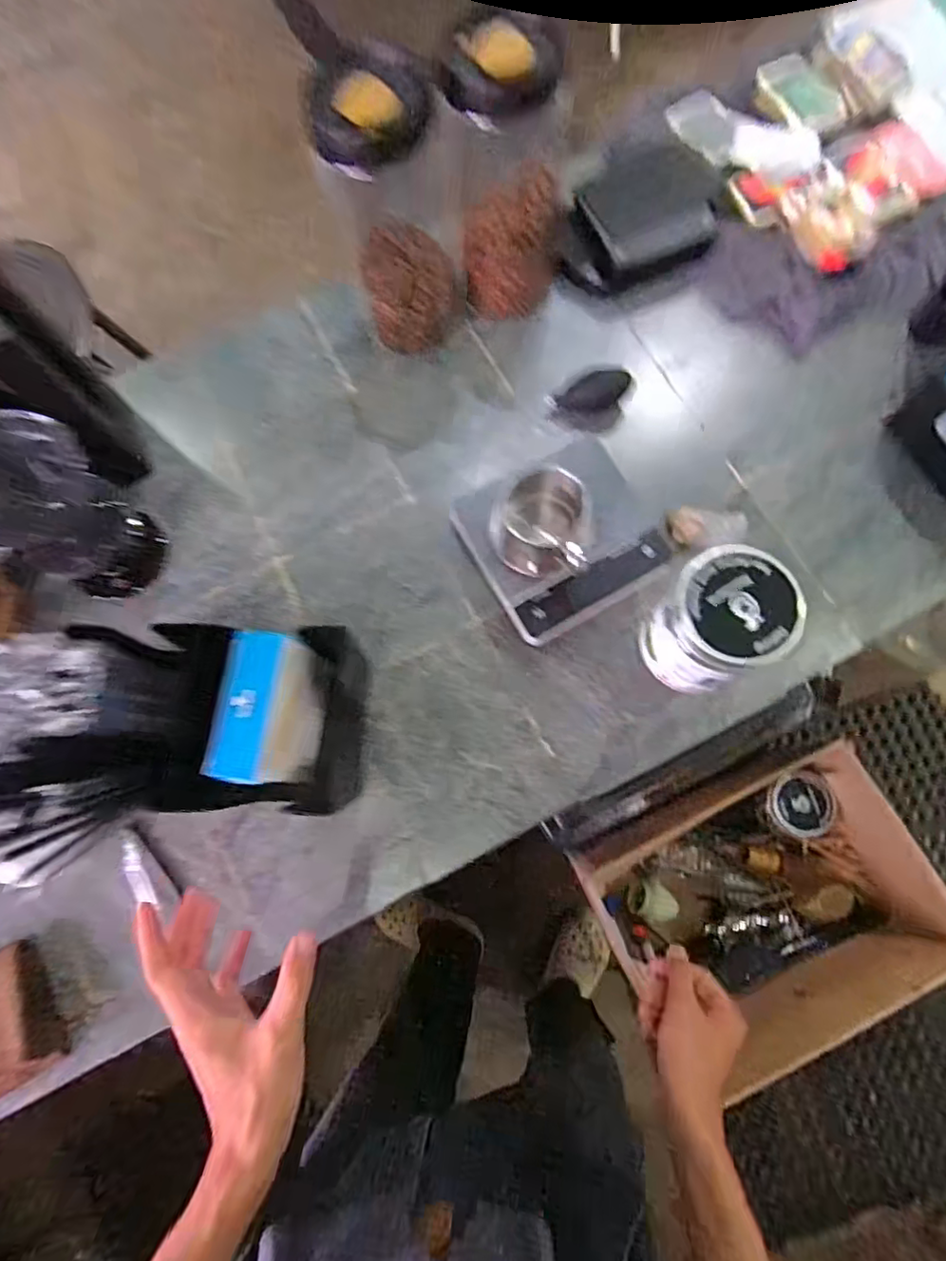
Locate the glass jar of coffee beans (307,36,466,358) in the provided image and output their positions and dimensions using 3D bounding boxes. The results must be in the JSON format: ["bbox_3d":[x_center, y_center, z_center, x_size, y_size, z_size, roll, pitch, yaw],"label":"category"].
[{"bbox_3d":[-0.064,-0.373,0.540,0.104,0.231,0.098,-28,75,-3],"label":"glass jar of coffee beans"}]

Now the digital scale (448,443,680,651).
[{"bbox_3d":[0.082,-0.095,0.558,0.164,0.022,0.161,-30,70,1],"label":"digital scale"}]

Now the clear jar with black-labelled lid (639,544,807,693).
[{"bbox_3d":[0.191,-0.003,0.478,0.084,0.130,0.087,-1,76,4],"label":"clear jar with black-labelled lid"}]

